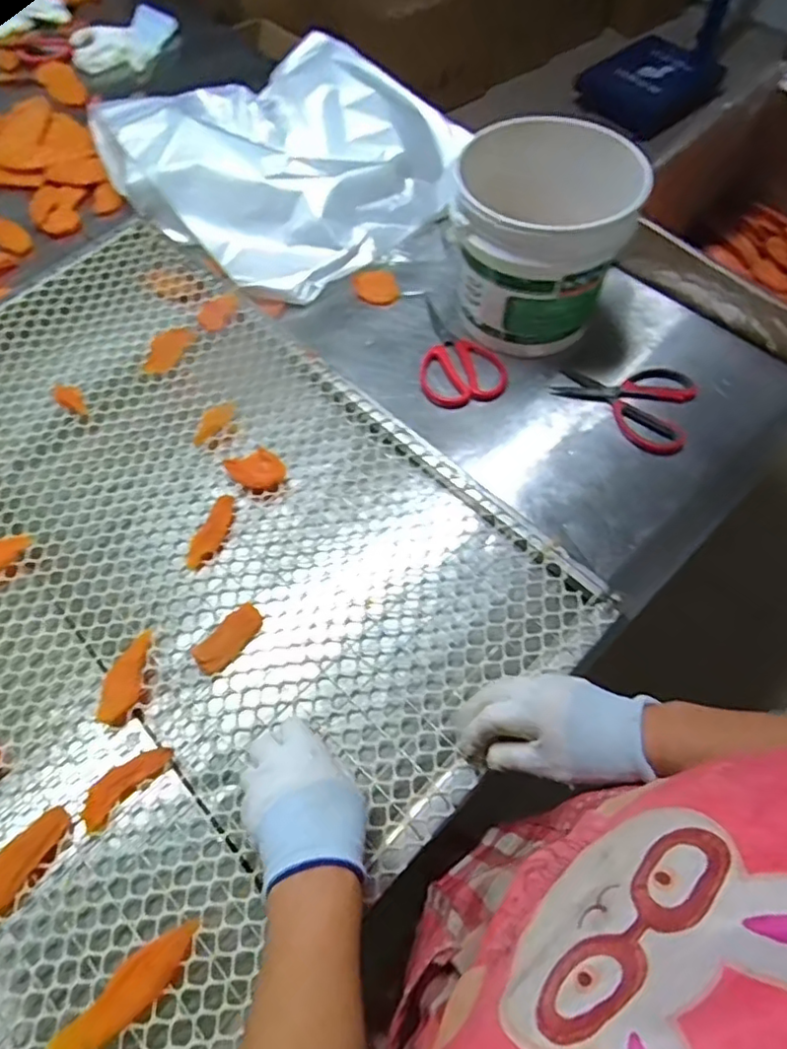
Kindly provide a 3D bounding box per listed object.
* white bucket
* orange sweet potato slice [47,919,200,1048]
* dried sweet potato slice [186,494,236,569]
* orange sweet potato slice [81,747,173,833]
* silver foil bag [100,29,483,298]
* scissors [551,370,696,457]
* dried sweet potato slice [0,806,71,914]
[{"bbox_3d":[0.168,-0.315,0.702,0.170,0.191,0.170,0,63,0],"label":"white bucket"},{"bbox_3d":[-0.195,0.344,0.448,0.034,0.012,0.117,40,70,18],"label":"orange sweet potato slice"},{"bbox_3d":[-0.184,0.008,0.620,0.028,0.015,0.082,21,65,11],"label":"dried sweet potato slice"},{"bbox_3d":[-0.231,0.221,0.525,0.032,0.006,0.081,40,70,18],"label":"orange sweet potato slice"},{"bbox_3d":[-0.137,-0.517,0.846,0.412,0.095,0.387,-40,70,-18],"label":"silver foil bag"},{"bbox_3d":[0.264,-0.145,0.704,0.148,0.021,0.116,20,65,10],"label":"scissors"},{"bbox_3d":[-0.305,0.275,0.486,0.037,0.011,0.102,39,69,18],"label":"dried sweet potato slice"}]

